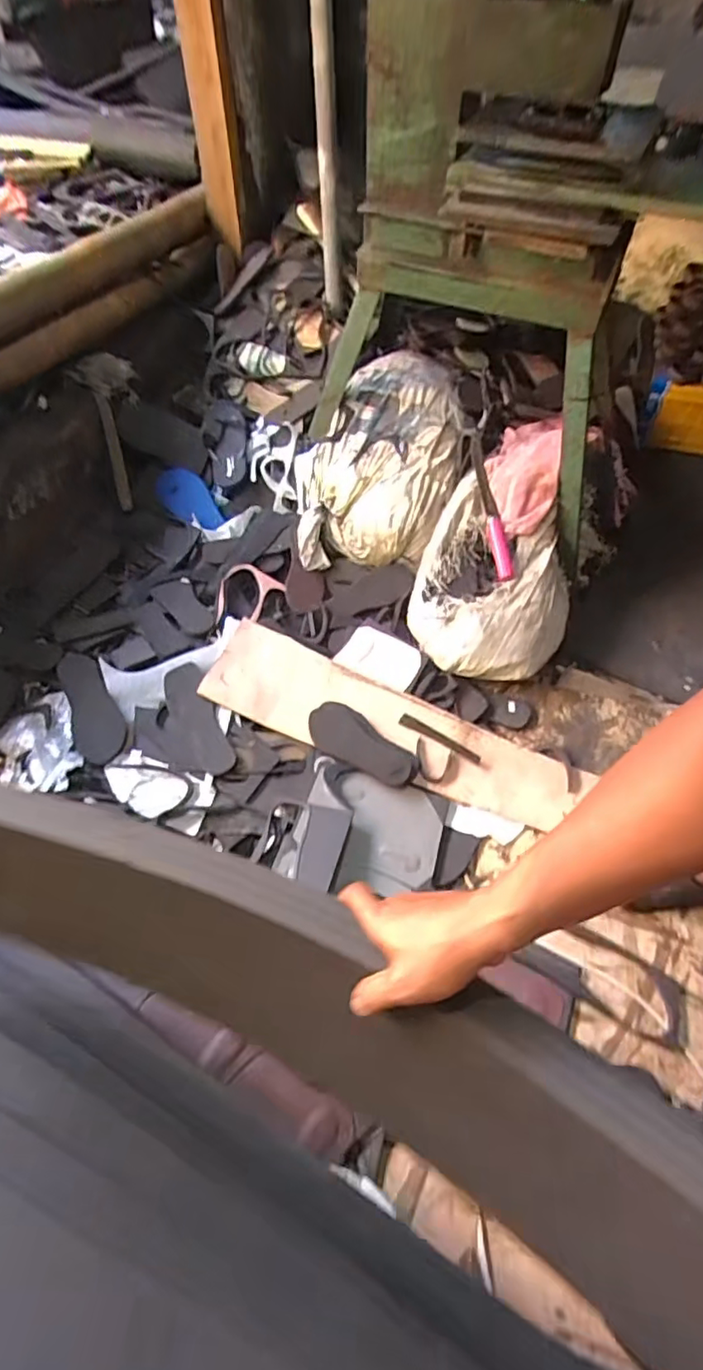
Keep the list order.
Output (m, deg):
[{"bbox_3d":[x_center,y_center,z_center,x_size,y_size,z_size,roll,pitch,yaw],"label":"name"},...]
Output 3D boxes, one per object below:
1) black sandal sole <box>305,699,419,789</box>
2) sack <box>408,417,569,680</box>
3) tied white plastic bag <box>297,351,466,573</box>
[{"bbox_3d":[0.023,0.123,1.197,0.246,0.035,0.113,32,59,9],"label":"black sandal sole"},{"bbox_3d":[0.349,-0.297,1.340,0.333,0.266,0.535,17,54,15],"label":"sack"},{"bbox_3d":[0.063,-0.548,1.448,0.390,0.263,0.455,-1,52,1],"label":"tied white plastic bag"}]

